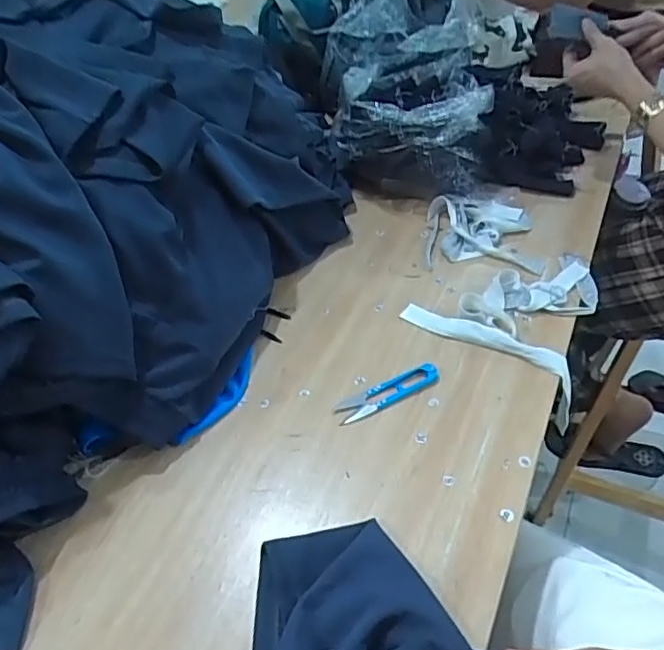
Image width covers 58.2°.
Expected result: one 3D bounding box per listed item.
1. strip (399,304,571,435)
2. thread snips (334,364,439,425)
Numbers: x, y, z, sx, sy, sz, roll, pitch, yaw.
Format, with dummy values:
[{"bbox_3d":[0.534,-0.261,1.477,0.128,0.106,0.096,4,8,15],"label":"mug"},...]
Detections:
[{"bbox_3d":[0.178,0.043,0.699,0.208,0.102,0.027,21,51,27],"label":"strip"},{"bbox_3d":[0.059,0.072,0.638,0.118,0.013,0.029,-19,45,-11],"label":"thread snips"}]

